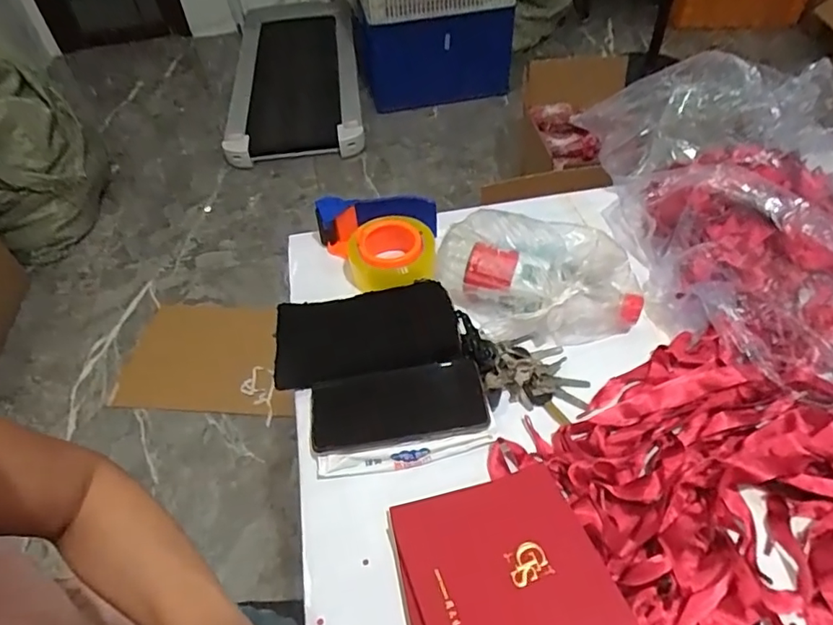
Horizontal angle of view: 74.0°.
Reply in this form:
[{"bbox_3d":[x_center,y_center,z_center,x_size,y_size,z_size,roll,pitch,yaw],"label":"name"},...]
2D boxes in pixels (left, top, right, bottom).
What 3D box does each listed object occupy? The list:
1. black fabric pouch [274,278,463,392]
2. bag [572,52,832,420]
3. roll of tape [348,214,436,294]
[{"bbox_3d":[-0.057,0.020,0.607,0.195,0.025,0.120,-7,49,-3],"label":"black fabric pouch"},{"bbox_3d":[0.408,-0.084,0.592,0.281,0.159,0.485,-5,49,-1],"label":"bag"},{"bbox_3d":[-0.029,-0.077,0.668,0.101,0.039,0.105,-2,49,1],"label":"roll of tape"}]

